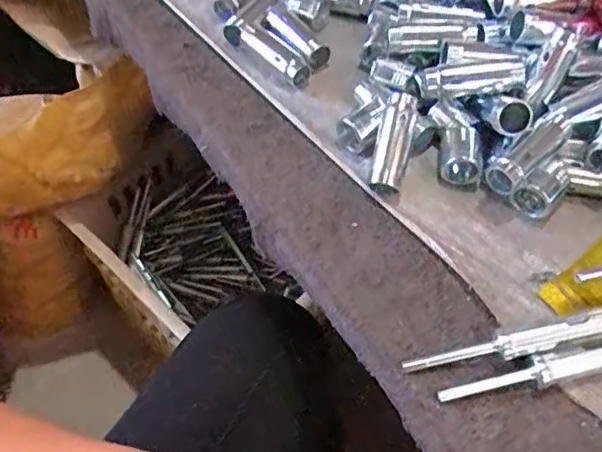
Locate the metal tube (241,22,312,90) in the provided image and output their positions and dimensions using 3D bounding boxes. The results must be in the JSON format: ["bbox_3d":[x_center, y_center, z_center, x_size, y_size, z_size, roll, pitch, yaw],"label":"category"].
[{"bbox_3d":[-0.025,-0.143,0.480,0.077,0.022,0.020,38,64,24],"label":"metal tube"}]

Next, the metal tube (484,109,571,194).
[{"bbox_3d":[0.158,-0.049,0.395,0.072,0.026,0.020,-36,61,-21],"label":"metal tube"}]

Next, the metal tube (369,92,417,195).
[{"bbox_3d":[0.066,-0.058,0.407,0.023,0.017,0.071,13,84,10],"label":"metal tube"}]

